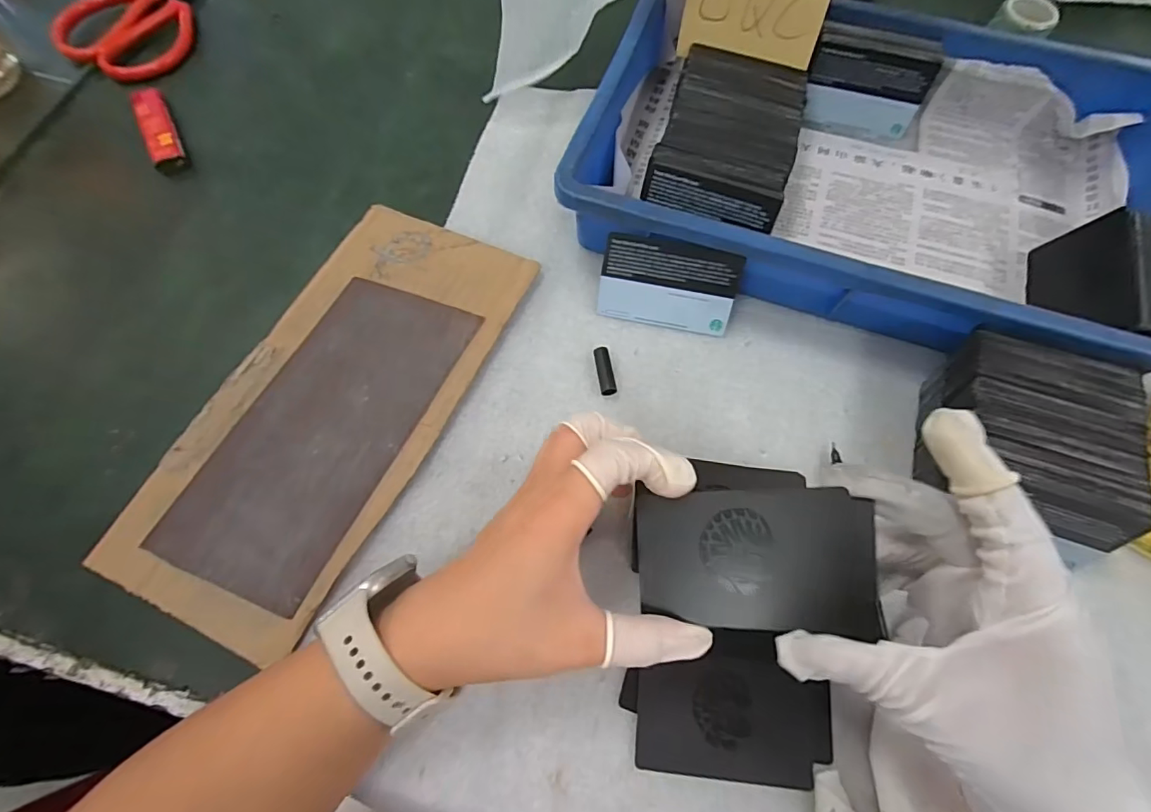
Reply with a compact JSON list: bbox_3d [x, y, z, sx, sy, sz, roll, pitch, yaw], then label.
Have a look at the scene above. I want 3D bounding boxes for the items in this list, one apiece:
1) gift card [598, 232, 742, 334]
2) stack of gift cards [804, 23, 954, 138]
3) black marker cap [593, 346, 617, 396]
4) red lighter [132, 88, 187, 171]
[{"bbox_3d":[0.059,-0.077,0.325,0.084,0.055,0.004,11,31,4],"label":"gift card"},{"bbox_3d":[0.220,-0.243,0.384,0.085,0.062,0.009,17,49,10],"label":"stack of gift cards"},{"bbox_3d":[0.018,-0.021,0.321,0.010,0.009,0.032,-9,69,-4],"label":"black marker cap"},{"bbox_3d":[-0.323,-0.219,0.394,0.020,0.016,0.085,-26,71,-11],"label":"red lighter"}]

